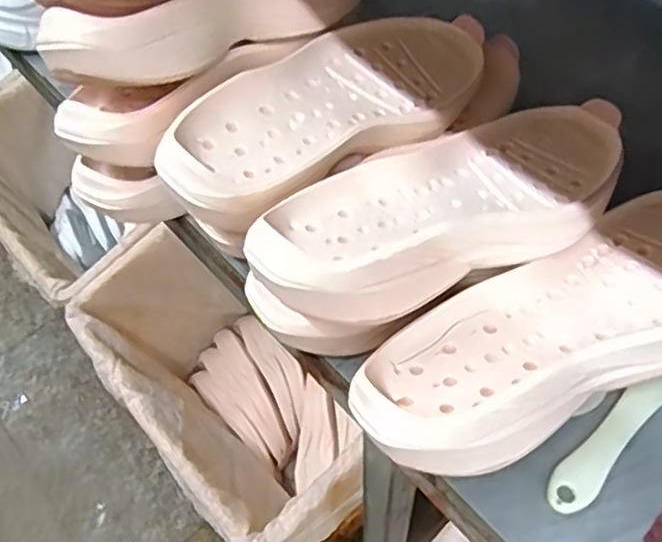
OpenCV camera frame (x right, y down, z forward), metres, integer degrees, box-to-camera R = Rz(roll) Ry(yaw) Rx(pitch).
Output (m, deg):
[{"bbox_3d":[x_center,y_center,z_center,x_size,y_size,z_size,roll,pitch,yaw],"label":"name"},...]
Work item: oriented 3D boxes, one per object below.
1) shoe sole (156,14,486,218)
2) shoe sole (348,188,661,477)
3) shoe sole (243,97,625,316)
[{"bbox_3d":[0.004,-0.108,0.438,0.092,0.034,0.265,35,51,25],"label":"shoe sole"},{"bbox_3d":[0.133,0.031,0.373,0.255,0.067,0.095,-29,58,-15],"label":"shoe sole"},{"bbox_3d":[0.078,-0.043,0.390,0.258,0.037,0.100,-25,56,-30],"label":"shoe sole"}]

